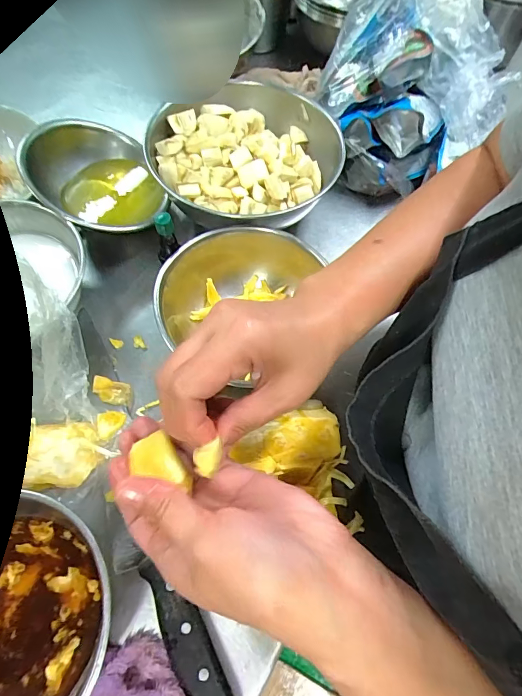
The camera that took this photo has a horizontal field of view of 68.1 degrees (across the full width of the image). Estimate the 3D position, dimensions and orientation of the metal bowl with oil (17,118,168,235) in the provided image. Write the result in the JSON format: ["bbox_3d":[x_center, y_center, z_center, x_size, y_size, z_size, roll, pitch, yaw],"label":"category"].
[{"bbox_3d":[-0.187,-0.185,0.455,0.131,0.083,0.156,-29,69,-15],"label":"metal bowl with oil"}]

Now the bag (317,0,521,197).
[{"bbox_3d":[0.179,-0.327,0.474,0.199,0.158,0.200,-35,70,-17],"label":"bag"}]

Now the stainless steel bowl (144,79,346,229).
[{"bbox_3d":[-0.025,-0.218,0.462,0.204,0.068,0.216,1,64,-2],"label":"stainless steel bowl"}]

